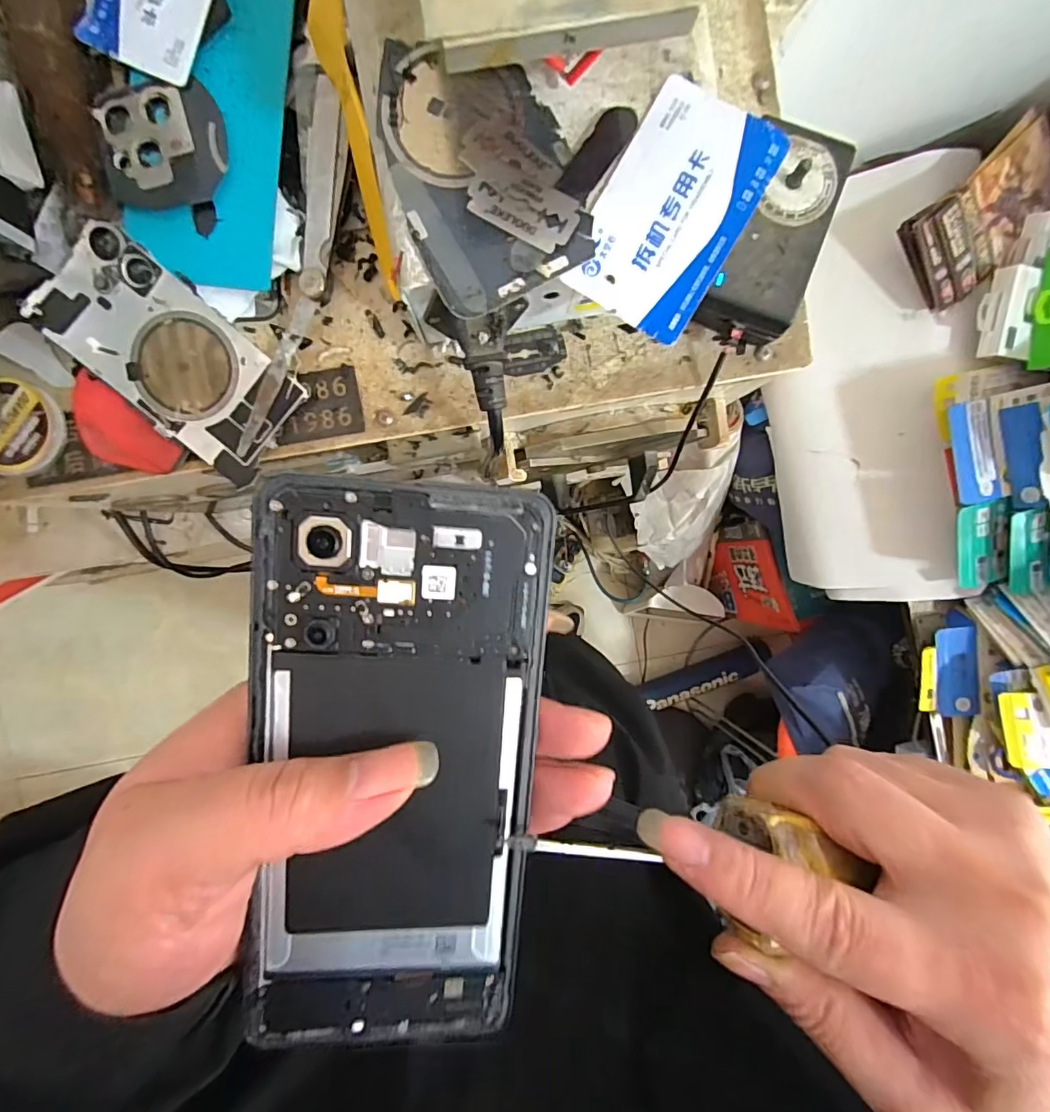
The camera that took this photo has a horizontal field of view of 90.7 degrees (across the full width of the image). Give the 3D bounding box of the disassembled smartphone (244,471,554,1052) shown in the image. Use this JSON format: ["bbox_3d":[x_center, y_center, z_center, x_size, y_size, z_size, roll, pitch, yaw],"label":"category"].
[{"bbox_3d":[-0.034,0.060,0.141,0.073,0.006,0.158,3,97,-4],"label":"disassembled smartphone"}]

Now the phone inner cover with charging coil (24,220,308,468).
[{"bbox_3d":[-0.181,-0.103,0.265,0.126,0.010,0.064,41,89,-5],"label":"phone inner cover with charging coil"}]

